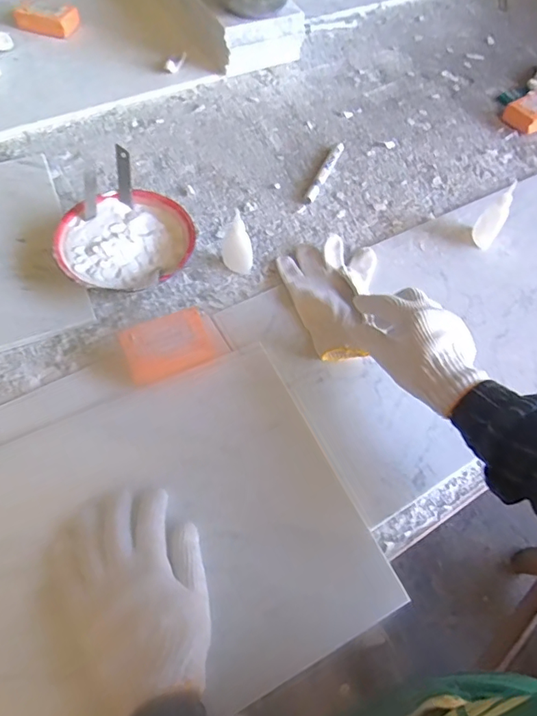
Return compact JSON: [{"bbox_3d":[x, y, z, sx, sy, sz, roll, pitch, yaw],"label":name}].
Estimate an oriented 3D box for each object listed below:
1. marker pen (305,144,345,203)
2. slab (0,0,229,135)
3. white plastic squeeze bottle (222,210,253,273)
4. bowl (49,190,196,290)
[{"bbox_3d":[0.087,-0.287,0.732,0.014,0.017,0.138,23,62,8],"label":"marker pen"},{"bbox_3d":[-0.441,-0.497,0.791,0.636,0.029,0.347,-26,66,-17],"label":"slab"},{"bbox_3d":[-0.039,-0.145,0.599,0.037,0.088,0.030,-1,68,-8],"label":"white plastic squeeze bottle"},{"bbox_3d":[-0.179,-0.139,0.606,0.159,0.051,0.154,2,61,-3],"label":"bowl"}]

